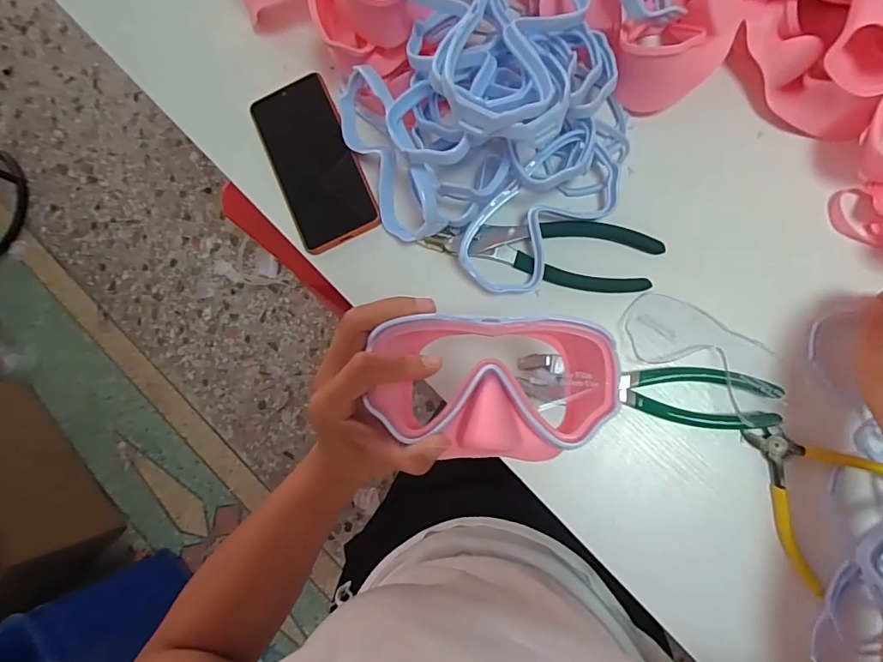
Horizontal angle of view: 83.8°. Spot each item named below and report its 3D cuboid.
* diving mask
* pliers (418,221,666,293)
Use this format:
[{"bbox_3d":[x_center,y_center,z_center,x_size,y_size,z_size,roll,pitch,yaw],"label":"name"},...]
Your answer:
[{"bbox_3d":[0.031,0.033,0.296,0.136,0.050,0.080,1,83,7],"label":"diving mask"},{"bbox_3d":[0.083,-0.070,0.415,0.194,0.032,0.055,8,84,8],"label":"pliers"}]

